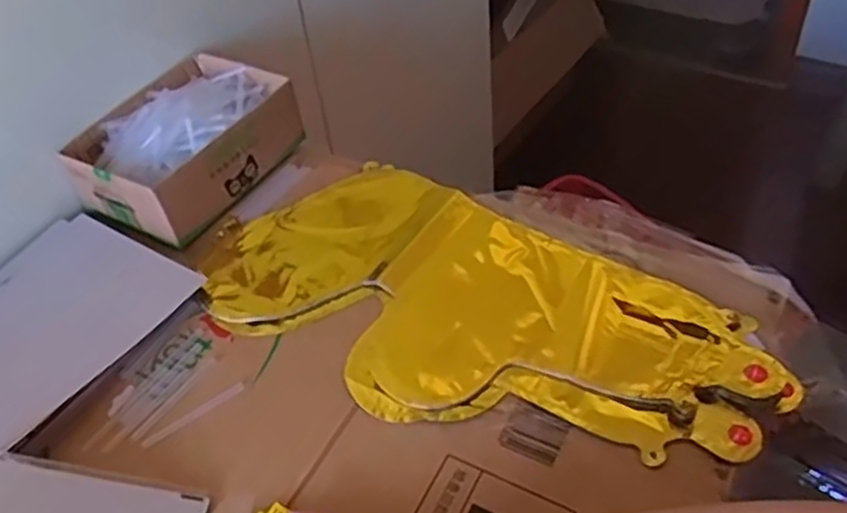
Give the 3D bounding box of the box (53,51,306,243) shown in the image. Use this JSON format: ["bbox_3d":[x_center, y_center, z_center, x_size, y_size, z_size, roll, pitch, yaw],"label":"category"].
[{"bbox_3d":[-0.219,-0.103,0.710,0.137,0.077,0.190,23,53,26],"label":"box"}]

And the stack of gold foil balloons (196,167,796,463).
[{"bbox_3d":[0.036,0.038,0.585,0.427,0.019,0.208,24,52,27],"label":"stack of gold foil balloons"}]

